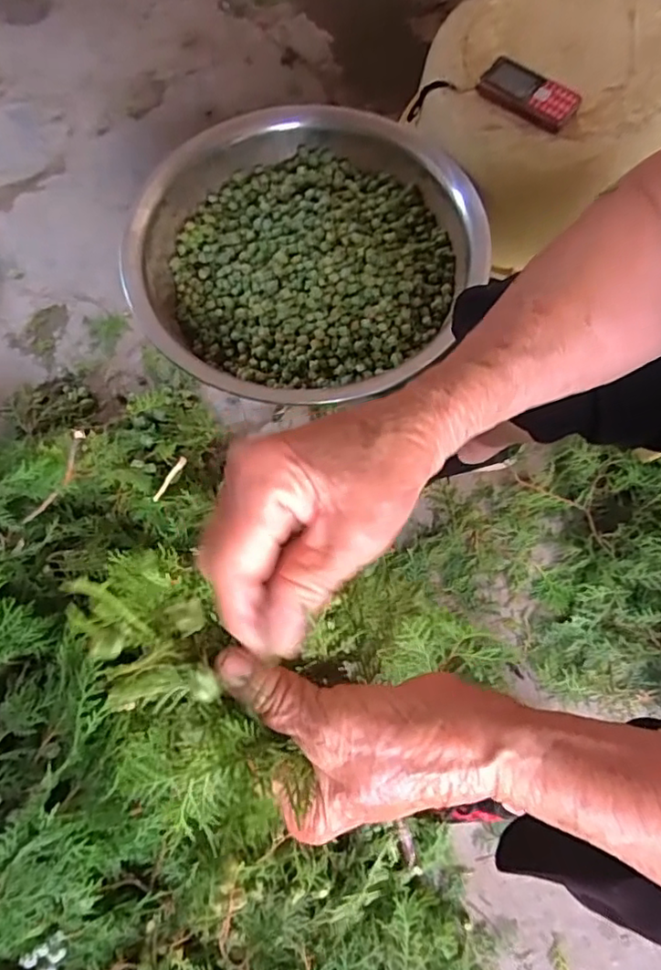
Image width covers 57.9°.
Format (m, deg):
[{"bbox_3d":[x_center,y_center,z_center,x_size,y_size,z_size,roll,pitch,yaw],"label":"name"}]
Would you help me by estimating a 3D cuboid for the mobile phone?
[{"bbox_3d":[0.246,-0.484,0.741,0.119,0.023,0.055,32,77,12],"label":"mobile phone"}]

